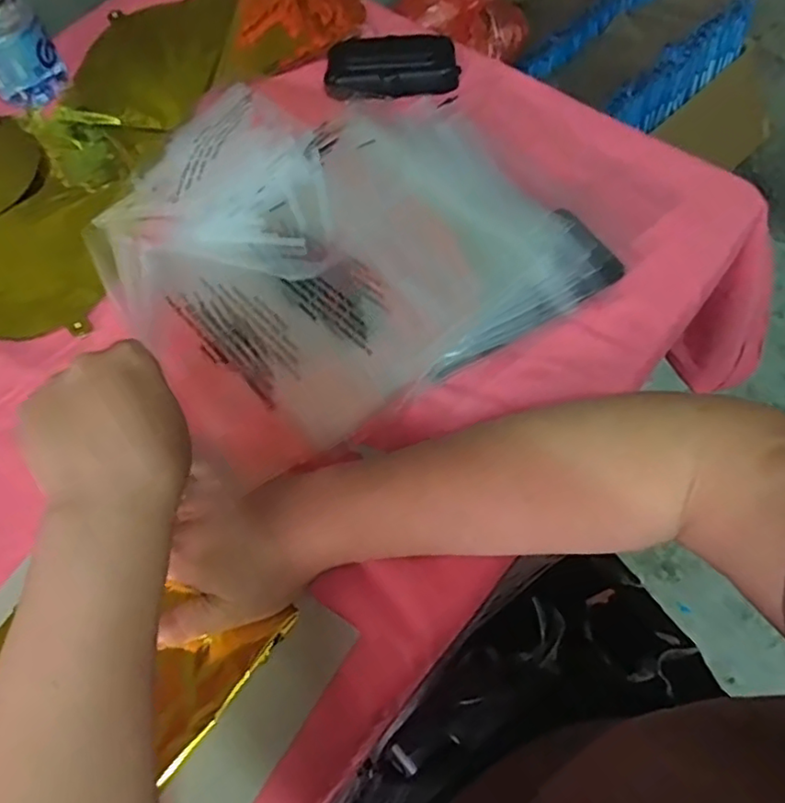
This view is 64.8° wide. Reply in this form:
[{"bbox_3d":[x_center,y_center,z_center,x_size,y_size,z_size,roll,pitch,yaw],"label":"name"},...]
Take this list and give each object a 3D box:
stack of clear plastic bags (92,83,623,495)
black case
[{"bbox_3d":[-0.048,-0.127,0.437,0.286,0.033,0.293,-31,66,-11],"label":"stack of clear plastic bags"},{"bbox_3d":[0.000,-0.274,0.509,0.109,0.021,0.057,-1,64,3],"label":"black case"}]

